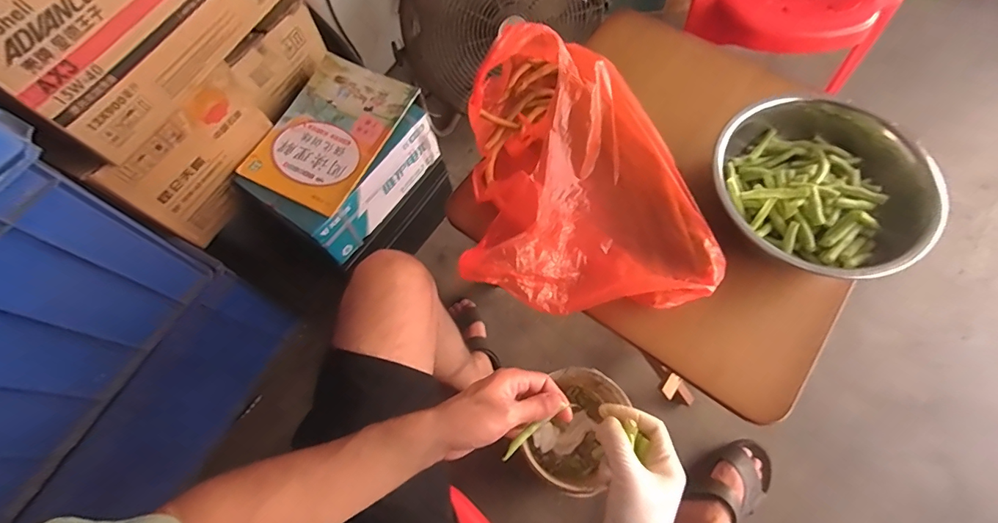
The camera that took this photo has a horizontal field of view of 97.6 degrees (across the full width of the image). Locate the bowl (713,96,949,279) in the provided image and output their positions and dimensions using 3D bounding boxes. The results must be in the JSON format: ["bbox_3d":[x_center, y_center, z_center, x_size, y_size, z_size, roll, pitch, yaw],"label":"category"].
[{"bbox_3d":[0.374,-0.084,0.511,0.227,0.082,0.214,-1,66,3],"label":"bowl"}]

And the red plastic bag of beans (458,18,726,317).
[{"bbox_3d":[0.101,-0.109,0.484,0.283,0.168,0.296,4,66,5],"label":"red plastic bag of beans"}]

